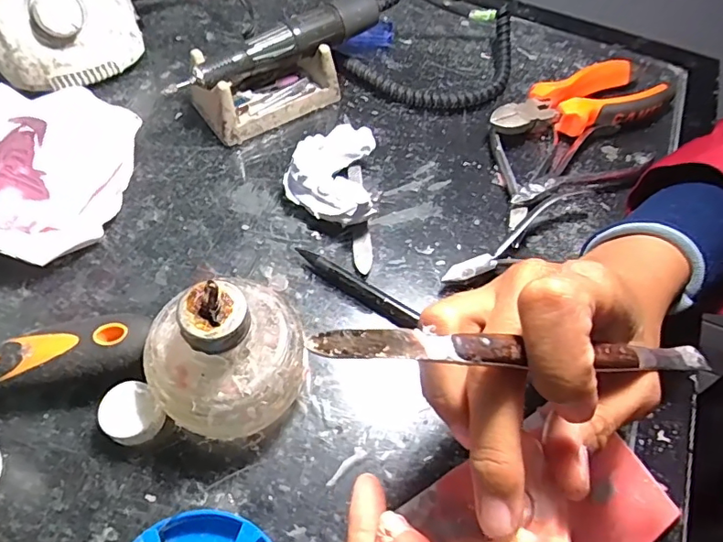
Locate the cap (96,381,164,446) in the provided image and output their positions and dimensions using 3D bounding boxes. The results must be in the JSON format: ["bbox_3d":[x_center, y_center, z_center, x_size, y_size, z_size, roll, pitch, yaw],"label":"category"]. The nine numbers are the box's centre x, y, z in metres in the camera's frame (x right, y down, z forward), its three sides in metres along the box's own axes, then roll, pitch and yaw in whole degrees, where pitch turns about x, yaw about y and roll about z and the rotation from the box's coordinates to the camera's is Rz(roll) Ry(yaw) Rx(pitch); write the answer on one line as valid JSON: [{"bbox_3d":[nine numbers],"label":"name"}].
[{"bbox_3d":[-0.114,0.074,0.256,0.025,0.018,0.030,-31,65,-21],"label":"cap"}]

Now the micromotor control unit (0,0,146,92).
[{"bbox_3d":[-0.226,-0.188,0.377,0.108,0.084,0.080,-23,62,-17],"label":"micromotor control unit"}]

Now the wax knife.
[{"bbox_3d":[0.063,0.025,0.159,0.172,0.005,0.009,8,53,-31],"label":"wax knife"}]

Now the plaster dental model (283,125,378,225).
[{"bbox_3d":[-0.021,-0.064,0.340,0.056,0.032,0.079,2,58,-3],"label":"plaster dental model"}]

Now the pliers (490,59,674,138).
[{"bbox_3d":[0.170,-0.126,0.397,0.147,0.027,0.058,-25,63,-18],"label":"pliers"}]

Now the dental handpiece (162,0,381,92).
[{"bbox_3d":[-0.057,-0.163,0.365,0.165,0.022,0.023,-27,64,-19],"label":"dental handpiece"}]

